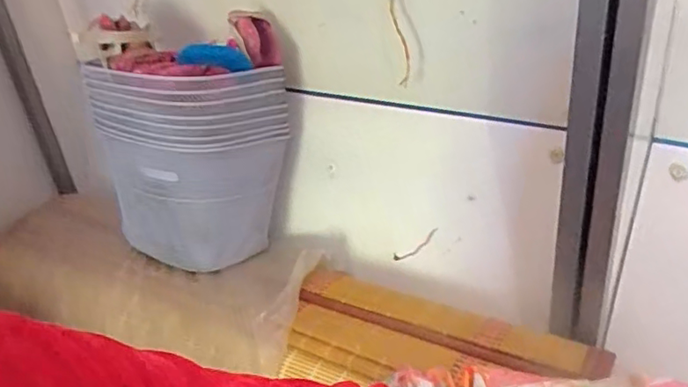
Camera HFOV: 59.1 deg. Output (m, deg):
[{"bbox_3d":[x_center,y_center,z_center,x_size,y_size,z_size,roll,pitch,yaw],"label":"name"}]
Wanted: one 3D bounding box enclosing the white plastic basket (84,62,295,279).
[{"bbox_3d":[-0.276,-0.076,1.158,0.274,0.339,0.271,21,40,38],"label":"white plastic basket"}]

